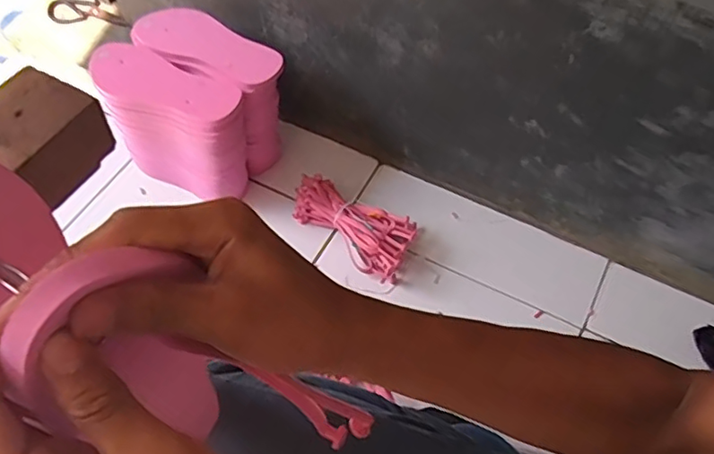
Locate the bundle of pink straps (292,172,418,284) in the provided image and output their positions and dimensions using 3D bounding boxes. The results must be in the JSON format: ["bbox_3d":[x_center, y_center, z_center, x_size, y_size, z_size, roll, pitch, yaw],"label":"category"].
[{"bbox_3d":[-0.009,-0.007,0.893,0.210,0.053,0.096,30,64,18],"label":"bundle of pink straps"}]

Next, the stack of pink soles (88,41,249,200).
[{"bbox_3d":[-0.277,-0.148,0.894,0.238,0.208,0.100,24,62,15],"label":"stack of pink soles"}]

